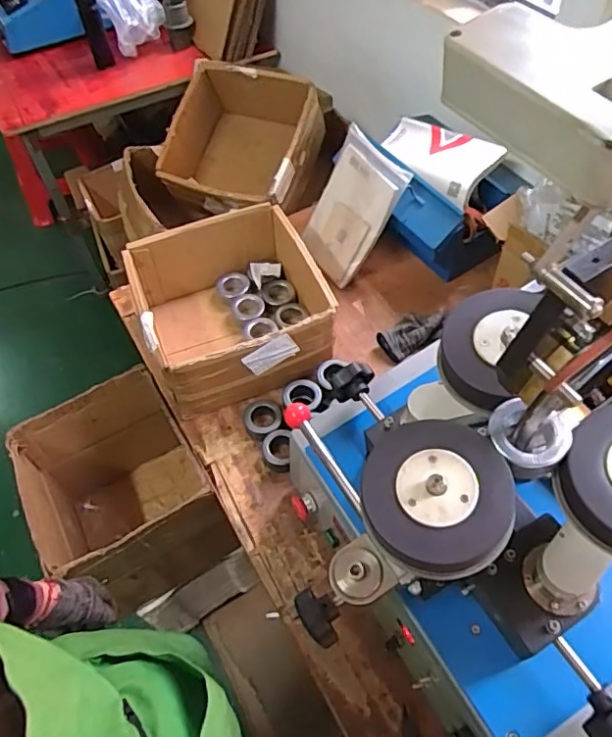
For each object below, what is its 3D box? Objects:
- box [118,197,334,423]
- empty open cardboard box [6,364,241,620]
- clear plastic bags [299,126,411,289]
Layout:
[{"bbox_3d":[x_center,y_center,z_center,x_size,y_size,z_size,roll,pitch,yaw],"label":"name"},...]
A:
[{"bbox_3d":[-0.130,-0.115,1.060,0.337,0.176,0.324,-20,56,-11],"label":"box"},{"bbox_3d":[-0.357,0.250,1.106,0.280,0.315,0.333,-27,58,-16],"label":"empty open cardboard box"},{"bbox_3d":[0.092,-0.337,1.166,0.022,0.263,0.175,-8,50,-49],"label":"clear plastic bags"}]

